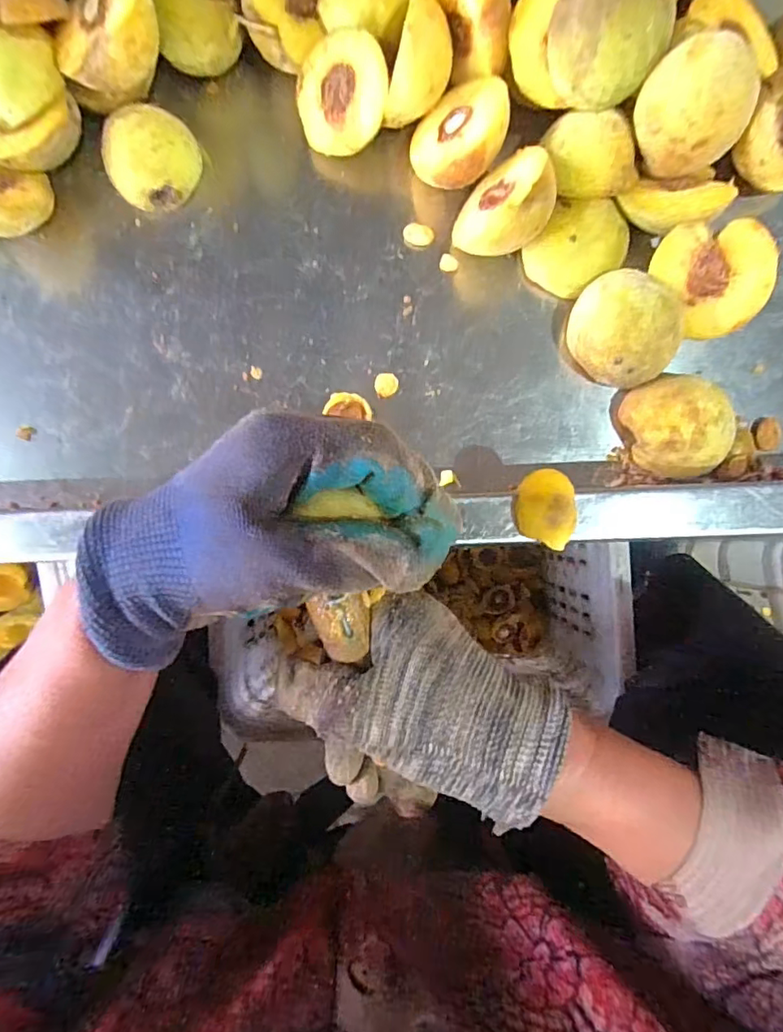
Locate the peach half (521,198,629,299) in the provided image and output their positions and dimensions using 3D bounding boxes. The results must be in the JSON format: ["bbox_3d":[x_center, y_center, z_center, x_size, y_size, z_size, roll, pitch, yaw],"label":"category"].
[{"bbox_3d":[0.110,-0.157,0.310,0.047,0.027,0.049,0,88,2],"label":"peach half"}]

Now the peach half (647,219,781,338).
[{"bbox_3d":[0.181,-0.135,0.303,0.051,0.043,0.062,-30,88,1],"label":"peach half"}]

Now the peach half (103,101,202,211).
[{"bbox_3d":[-0.147,-0.221,0.322,0.053,0.027,0.051,0,88,2],"label":"peach half"}]

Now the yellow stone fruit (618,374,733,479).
[{"bbox_3d":[0.165,-0.052,0.302,0.049,0.030,0.059,-21,88,1],"label":"yellow stone fruit"}]

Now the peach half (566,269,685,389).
[{"bbox_3d":[0.133,-0.107,0.301,0.056,0.041,0.065,-9,88,1],"label":"peach half"}]

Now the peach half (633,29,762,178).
[{"bbox_3d":[0.156,-0.205,0.267,0.054,0.021,0.056,-23,129,21],"label":"peach half"}]

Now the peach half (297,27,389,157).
[{"bbox_3d":[-0.028,-0.251,0.315,0.056,0.020,0.056,8,113,19],"label":"peach half"}]

